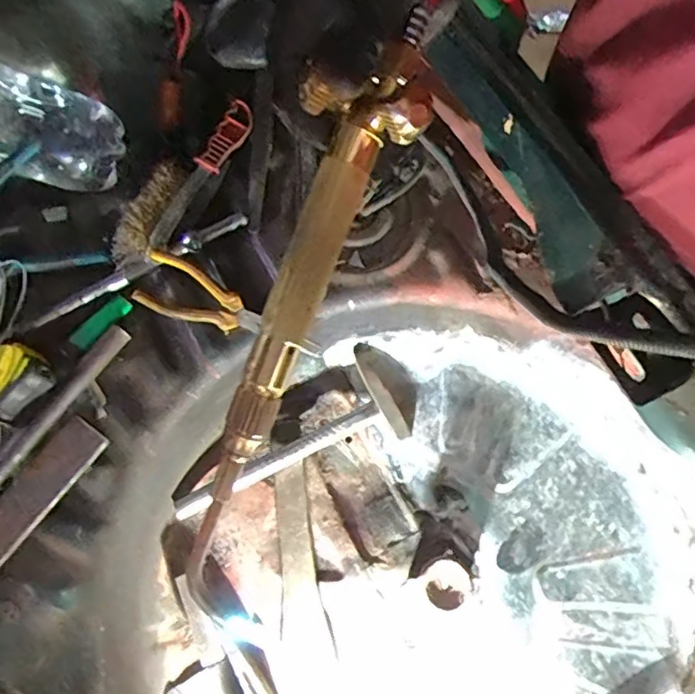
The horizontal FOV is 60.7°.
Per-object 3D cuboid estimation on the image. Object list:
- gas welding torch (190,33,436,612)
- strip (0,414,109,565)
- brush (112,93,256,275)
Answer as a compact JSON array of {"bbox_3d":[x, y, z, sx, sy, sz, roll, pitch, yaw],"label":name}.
[{"bbox_3d":[-0.032,-0.002,0.319,0.052,0.034,0.319,21,98,7],"label":"gas welding torch"},{"bbox_3d":[-0.323,0.174,0.543,0.044,0.007,0.249,35,74,11],"label":"strip"},{"bbox_3d":[-0.174,-0.183,0.639,0.047,0.036,0.238,30,73,10],"label":"brush"}]

